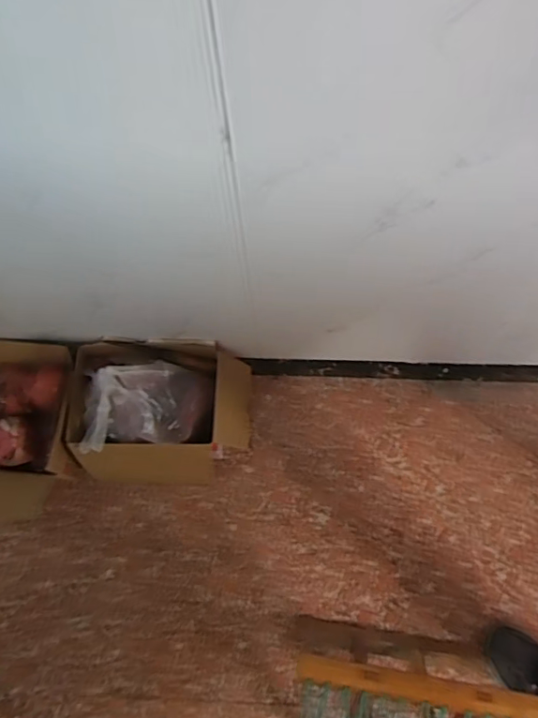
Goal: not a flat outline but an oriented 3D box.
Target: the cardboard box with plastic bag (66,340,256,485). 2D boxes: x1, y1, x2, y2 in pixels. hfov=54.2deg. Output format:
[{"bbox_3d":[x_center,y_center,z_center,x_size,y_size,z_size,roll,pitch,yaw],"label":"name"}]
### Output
[{"bbox_3d":[-0.200,0.089,0.956,0.305,0.272,0.233,-2,70,1],"label":"cardboard box with plastic bag"}]

